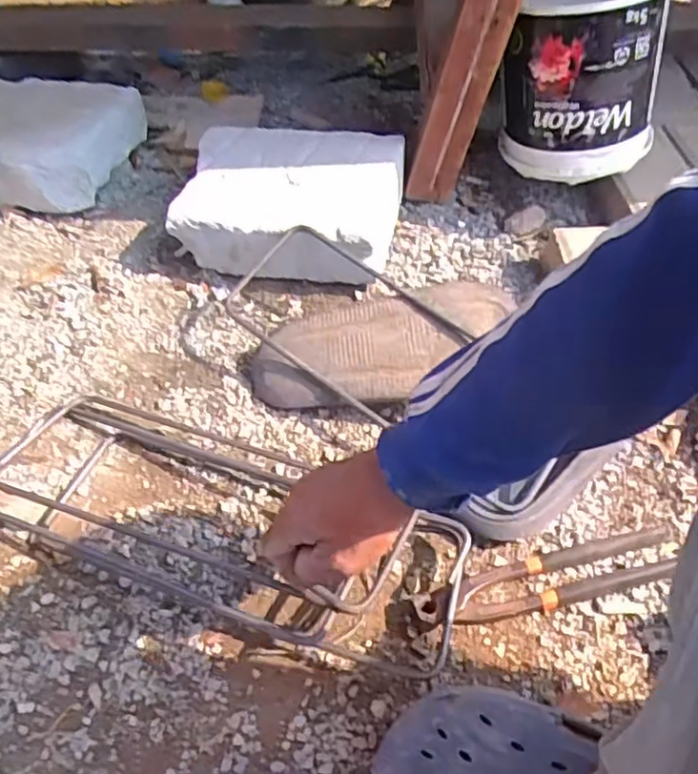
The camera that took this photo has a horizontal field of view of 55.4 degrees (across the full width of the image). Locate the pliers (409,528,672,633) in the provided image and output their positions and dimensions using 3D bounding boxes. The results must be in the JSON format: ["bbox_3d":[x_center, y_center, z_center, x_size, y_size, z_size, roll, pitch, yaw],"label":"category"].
[{"bbox_3d":[0.161,0.156,0.543,0.231,0.018,0.047,-10,50,-11],"label":"pliers"}]

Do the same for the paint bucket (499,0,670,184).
[{"bbox_3d":[0.277,-0.381,0.794,0.181,0.183,0.193,10,49,6],"label":"paint bucket"}]

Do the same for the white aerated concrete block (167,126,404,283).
[{"bbox_3d":[-0.066,-0.213,0.784,0.236,0.097,0.189,11,49,6],"label":"white aerated concrete block"}]

